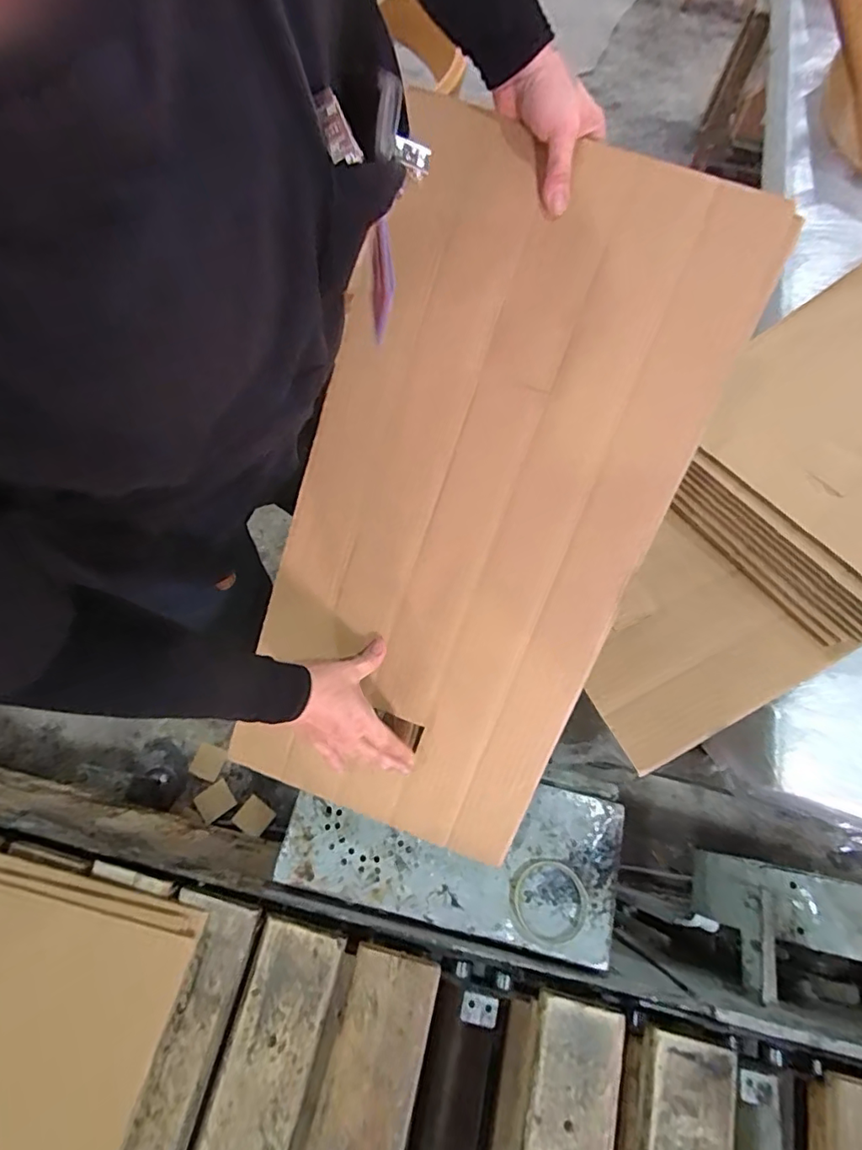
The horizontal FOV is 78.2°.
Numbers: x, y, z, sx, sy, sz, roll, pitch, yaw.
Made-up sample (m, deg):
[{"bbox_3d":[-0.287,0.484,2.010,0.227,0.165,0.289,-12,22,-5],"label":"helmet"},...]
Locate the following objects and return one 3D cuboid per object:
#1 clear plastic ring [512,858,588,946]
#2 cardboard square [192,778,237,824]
[{"bbox_3d":[0.142,0.389,0.632,0.090,0.012,0.084,0,68,-1],"label":"clear plastic ring"},{"bbox_3d":[-0.468,0.490,1.148,0.072,0.006,0.066,-34,71,-20],"label":"cardboard square"}]

